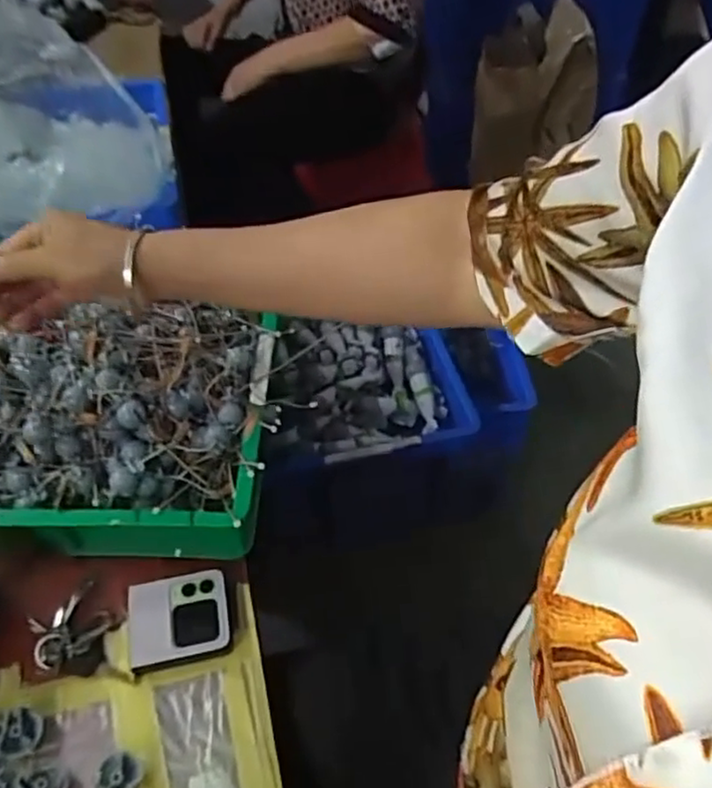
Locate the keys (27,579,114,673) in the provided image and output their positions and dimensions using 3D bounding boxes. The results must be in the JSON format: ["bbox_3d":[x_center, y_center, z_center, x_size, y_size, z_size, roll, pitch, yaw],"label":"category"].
[{"bbox_3d":[-0.258,0.204,0.596,0.070,0.013,0.057,-32,56,-22],"label":"keys"}]

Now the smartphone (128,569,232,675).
[{"bbox_3d":[-0.157,0.200,0.598,0.086,0.021,0.077,-11,51,-7],"label":"smartphone"}]

